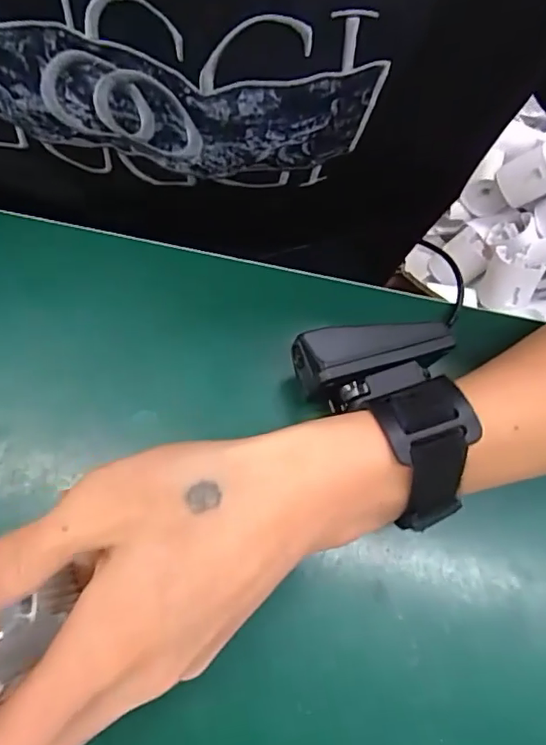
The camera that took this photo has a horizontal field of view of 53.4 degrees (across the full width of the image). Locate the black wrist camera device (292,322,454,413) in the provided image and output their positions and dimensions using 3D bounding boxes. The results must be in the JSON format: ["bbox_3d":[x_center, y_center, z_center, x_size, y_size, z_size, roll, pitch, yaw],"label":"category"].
[{"bbox_3d":[0.047,-0.006,0.247,0.071,0.020,0.037,-14,73,-9],"label":"black wrist camera device"}]

